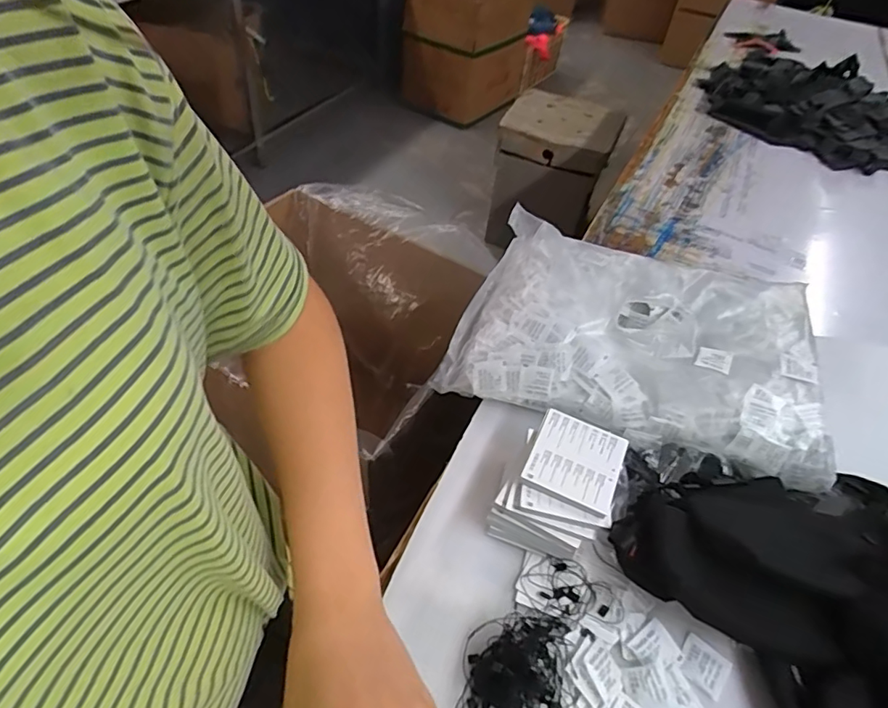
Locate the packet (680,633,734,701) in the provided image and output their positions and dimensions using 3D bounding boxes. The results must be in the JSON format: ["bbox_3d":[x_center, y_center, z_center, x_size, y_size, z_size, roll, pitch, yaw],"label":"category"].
[{"bbox_3d":[0.239,0.287,0.505,0.042,0.005,0.040,35,52,25],"label":"packet"}]

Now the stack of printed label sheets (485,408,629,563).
[{"bbox_3d":[0.124,0.139,0.580,0.107,0.066,0.142,23,48,15],"label":"stack of printed label sheets"}]

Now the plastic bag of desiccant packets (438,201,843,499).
[{"bbox_3d":[0.264,-0.035,0.743,0.457,0.068,0.368,19,47,11],"label":"plastic bag of desiccant packets"}]

